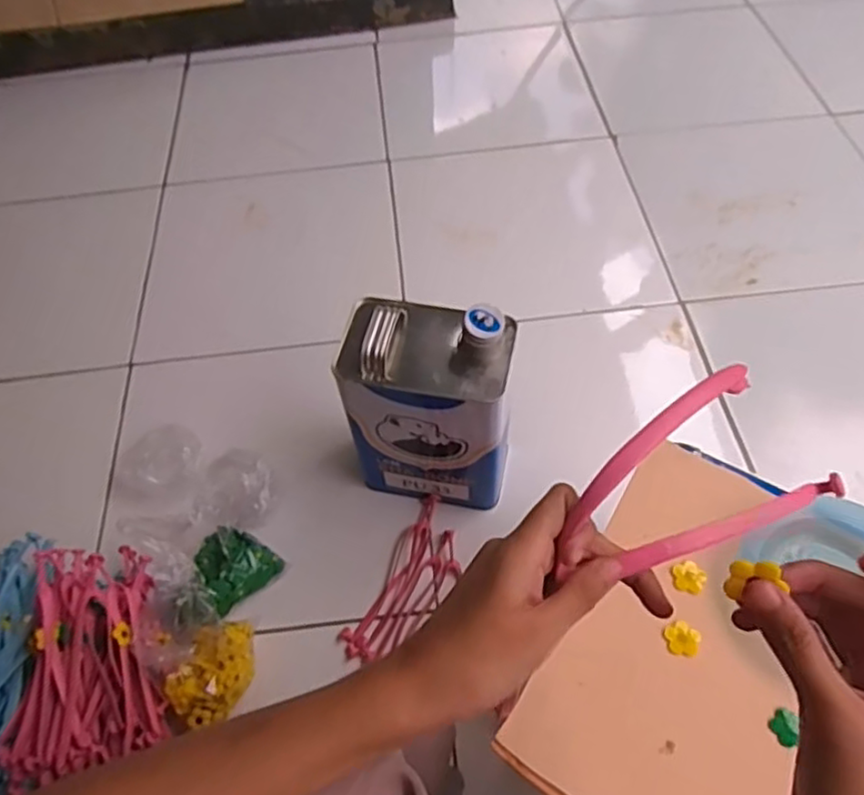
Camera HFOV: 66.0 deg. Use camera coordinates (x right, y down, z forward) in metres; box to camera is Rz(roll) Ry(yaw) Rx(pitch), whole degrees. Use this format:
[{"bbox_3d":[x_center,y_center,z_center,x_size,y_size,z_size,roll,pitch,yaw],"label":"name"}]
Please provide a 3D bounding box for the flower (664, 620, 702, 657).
[{"bbox_3d":[0.180,0.172,0.476,0.023,0.004,0.023,-2,56,2],"label":"flower"}]

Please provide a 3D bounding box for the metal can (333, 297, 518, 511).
[{"bbox_3d":[-0.003,0.009,0.726,0.164,0.255,0.114,9,57,9],"label":"metal can"}]

